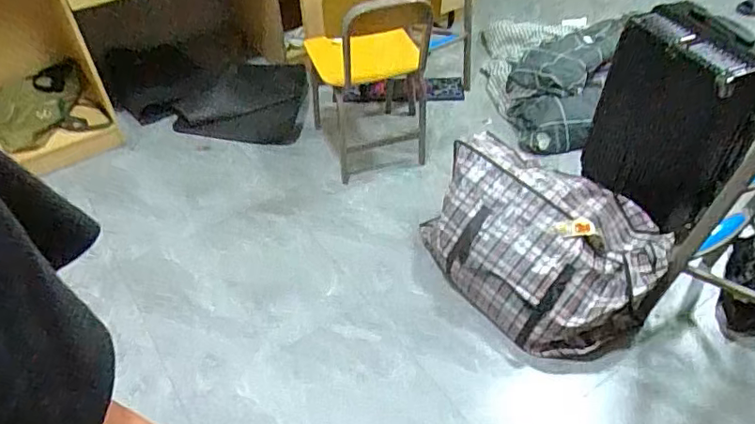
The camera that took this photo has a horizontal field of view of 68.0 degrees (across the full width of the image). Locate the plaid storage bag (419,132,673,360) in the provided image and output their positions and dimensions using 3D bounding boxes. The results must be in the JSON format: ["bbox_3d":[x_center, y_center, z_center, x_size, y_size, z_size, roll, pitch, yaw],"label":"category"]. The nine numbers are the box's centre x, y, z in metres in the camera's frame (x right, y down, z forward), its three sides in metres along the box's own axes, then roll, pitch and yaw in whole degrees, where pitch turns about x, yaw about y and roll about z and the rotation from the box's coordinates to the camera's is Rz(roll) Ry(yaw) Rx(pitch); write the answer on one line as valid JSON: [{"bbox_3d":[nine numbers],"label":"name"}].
[{"bbox_3d":[0.467,0.094,1.656,0.658,0.330,0.459,33,54,30],"label":"plaid storage bag"}]

